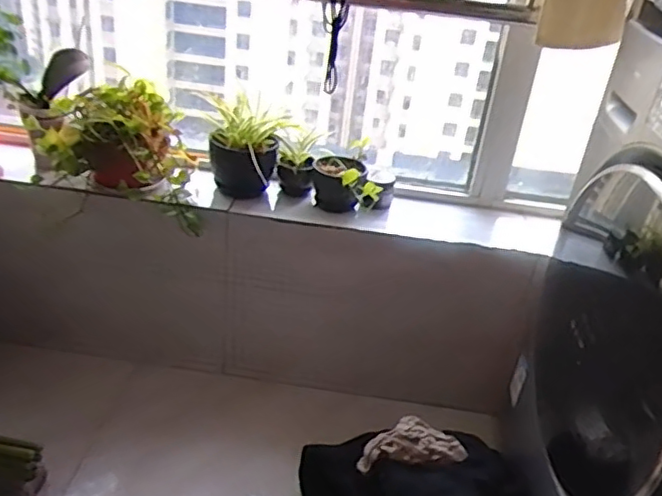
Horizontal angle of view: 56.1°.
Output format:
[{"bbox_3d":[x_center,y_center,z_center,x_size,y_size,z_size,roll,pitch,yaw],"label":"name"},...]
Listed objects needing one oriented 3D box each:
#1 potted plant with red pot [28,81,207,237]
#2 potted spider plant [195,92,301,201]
[{"bbox_3d":[-0.407,-0.192,1.212,0.287,0.227,0.196,-1,30,-14],"label":"potted plant with red pot"},{"bbox_3d":[-0.174,-0.211,1.256,0.150,0.191,0.185,10,29,6],"label":"potted spider plant"}]

